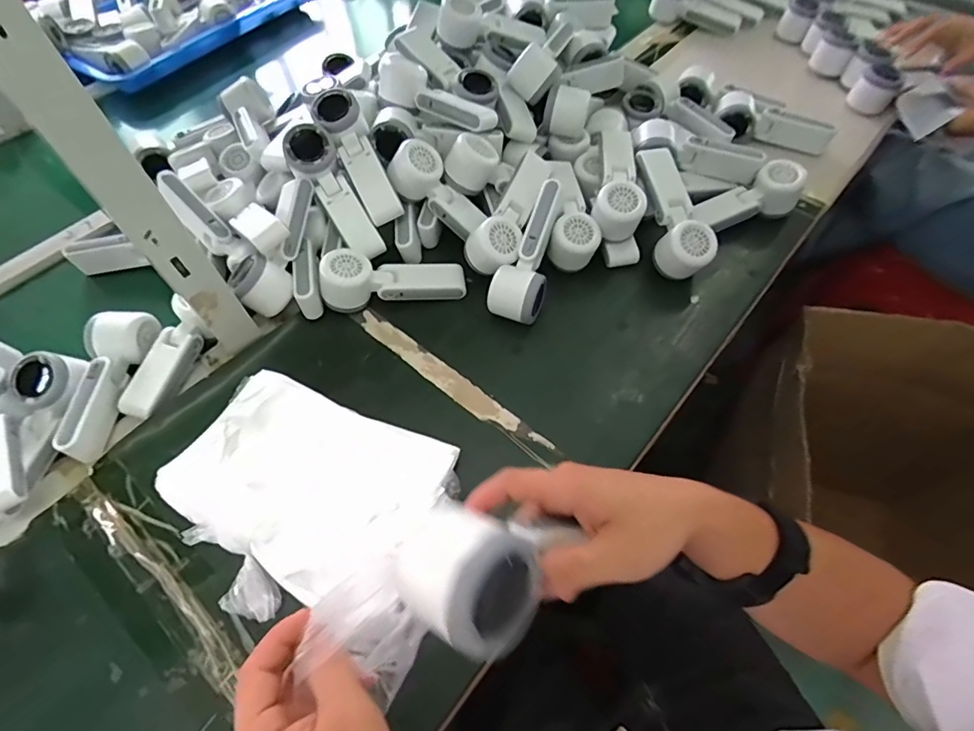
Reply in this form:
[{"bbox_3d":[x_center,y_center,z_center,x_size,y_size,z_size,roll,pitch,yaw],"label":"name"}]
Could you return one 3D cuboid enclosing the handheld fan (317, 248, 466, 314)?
[{"bbox_3d":[-0.111,-0.108,0.592,0.163,0.060,0.057,-7,58,-3],"label":"handheld fan"}]

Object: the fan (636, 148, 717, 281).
[{"bbox_3d":[0.224,-0.188,0.609,0.055,0.053,0.167,-12,78,-6],"label":"fan"}]

